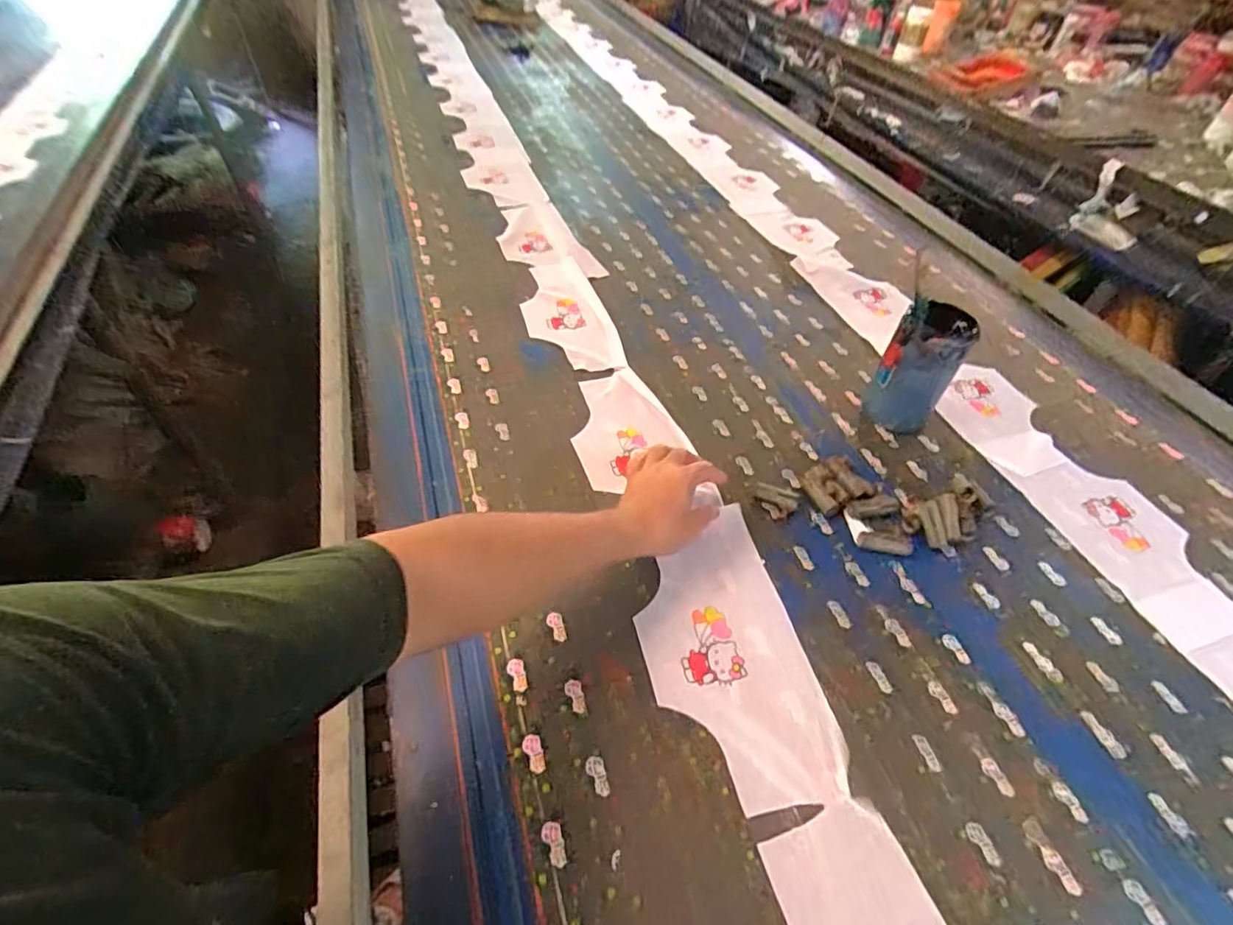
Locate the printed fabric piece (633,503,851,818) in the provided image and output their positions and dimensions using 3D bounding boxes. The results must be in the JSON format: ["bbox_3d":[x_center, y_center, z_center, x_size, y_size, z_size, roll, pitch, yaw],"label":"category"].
[{"bbox_3d":[0.114,0.193,0.602,0.164,0.017,0.300,-8,49,-12],"label":"printed fabric piece"}]

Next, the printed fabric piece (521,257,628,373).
[{"bbox_3d":[-0.085,-0.255,0.982,0.138,0.015,0.316,-10,49,-14],"label":"printed fabric piece"}]

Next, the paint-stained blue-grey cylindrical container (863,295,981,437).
[{"bbox_3d":[0.416,-0.125,0.800,0.093,0.177,0.081,31,52,22],"label":"paint-stained blue-grey cylindrical container"}]

